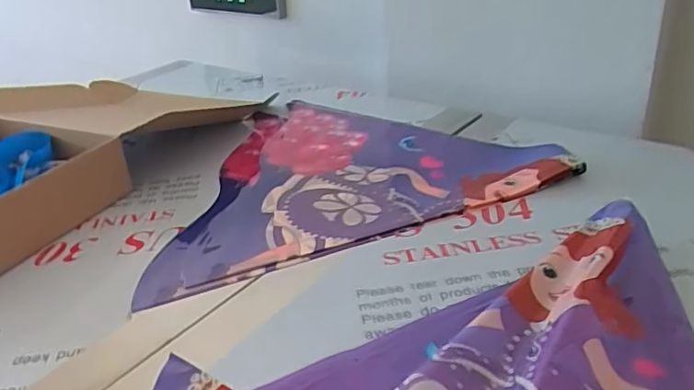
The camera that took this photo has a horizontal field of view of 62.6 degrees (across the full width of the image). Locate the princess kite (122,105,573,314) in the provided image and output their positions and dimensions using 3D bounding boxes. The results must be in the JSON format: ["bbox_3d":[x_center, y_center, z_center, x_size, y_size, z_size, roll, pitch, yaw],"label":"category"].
[{"bbox_3d":[-0.019,-0.045,0.791,0.511,0.017,0.412,-14,31,-14],"label":"princess kite"}]

